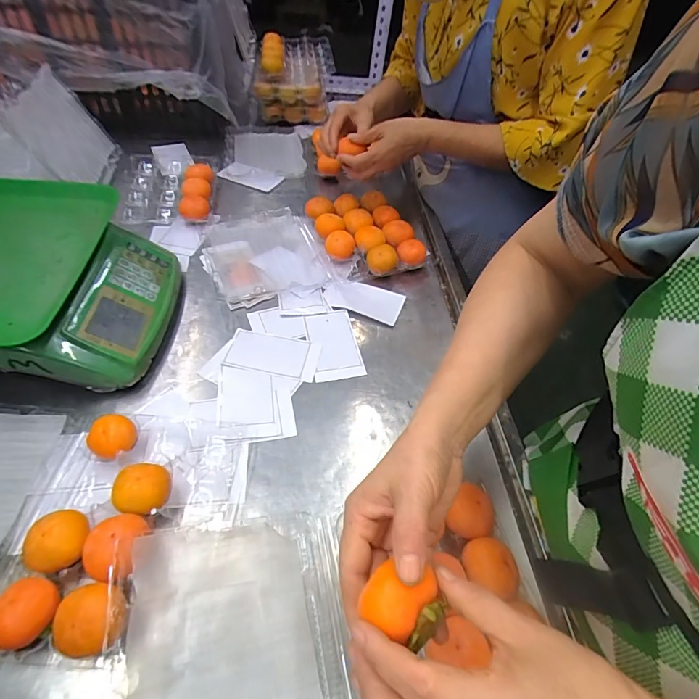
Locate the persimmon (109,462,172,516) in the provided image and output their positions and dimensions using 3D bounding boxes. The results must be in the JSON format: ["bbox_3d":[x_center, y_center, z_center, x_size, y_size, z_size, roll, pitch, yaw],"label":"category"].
[{"bbox_3d":[-0.202,0.141,0.412,0.049,0.043,0.048,3,51,-3],"label":"persimmon"}]

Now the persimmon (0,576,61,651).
[{"bbox_3d":[-0.260,0.216,0.339,0.045,0.037,0.047,3,51,-3],"label":"persimmon"}]

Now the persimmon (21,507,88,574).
[{"bbox_3d":[-0.257,0.169,0.367,0.048,0.033,0.046,3,51,-3],"label":"persimmon"}]

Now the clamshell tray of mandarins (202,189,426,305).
[{"bbox_3d":[-0.062,-0.179,0.693,0.338,0.044,0.207,-12,53,-15],"label":"clamshell tray of mandarins"}]

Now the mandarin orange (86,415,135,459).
[{"bbox_3d":[-0.251,0.096,0.445,0.042,0.040,0.044,3,51,-3],"label":"mandarin orange"}]

